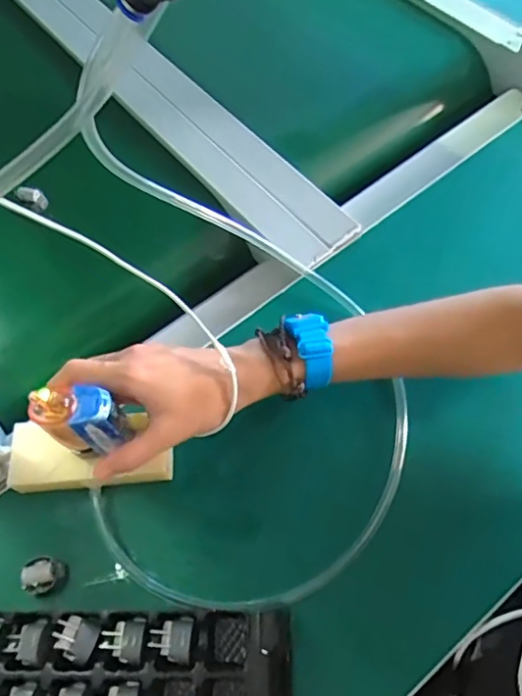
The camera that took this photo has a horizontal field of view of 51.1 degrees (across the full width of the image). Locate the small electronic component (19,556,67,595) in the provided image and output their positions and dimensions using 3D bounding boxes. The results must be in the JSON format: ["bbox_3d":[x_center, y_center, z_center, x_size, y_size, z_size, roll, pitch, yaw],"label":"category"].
[{"bbox_3d":[-0.155,0.162,0.388,0.024,0.024,0.025,-2,63,3],"label":"small electronic component"}]

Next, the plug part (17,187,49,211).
[{"bbox_3d":[-0.231,-0.152,0.556,0.024,0.021,0.015,14,65,11],"label":"plug part"}]

